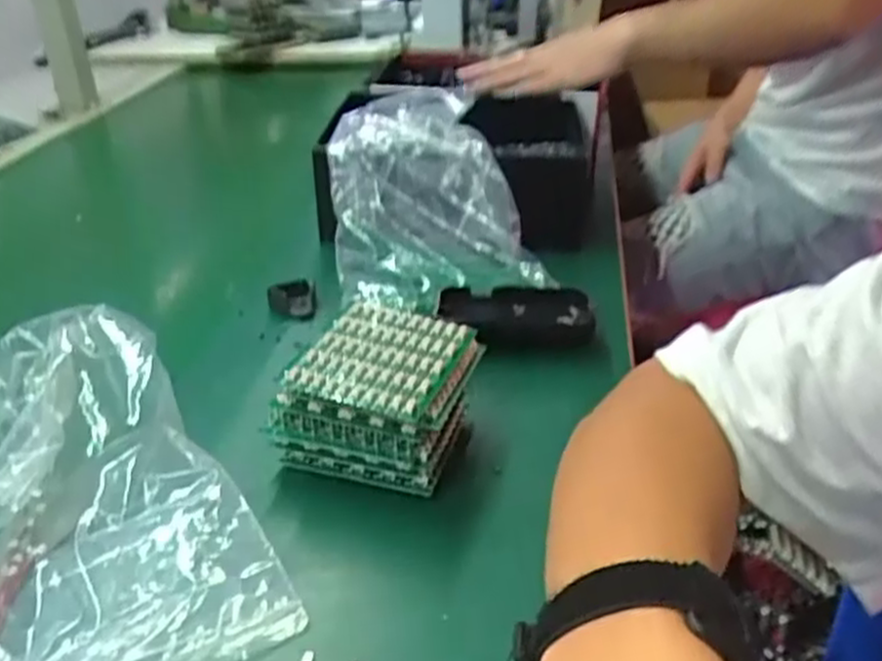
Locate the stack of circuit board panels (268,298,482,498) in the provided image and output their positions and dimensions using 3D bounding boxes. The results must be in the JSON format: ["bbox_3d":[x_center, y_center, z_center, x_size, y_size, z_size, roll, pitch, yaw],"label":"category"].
[{"bbox_3d":[-0.034,0.039,0.444,0.096,0.069,0.084,8,33,16],"label":"stack of circuit board panels"}]

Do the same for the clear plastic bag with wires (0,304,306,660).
[{"bbox_3d":[-0.191,0.080,0.374,0.174,0.077,0.215,-20,36,-27],"label":"clear plastic bag with wires"}]

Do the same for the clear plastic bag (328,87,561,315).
[{"bbox_3d":[-0.013,-0.112,0.636,0.151,0.111,0.191,-7,32,-9],"label":"clear plastic bag"}]

